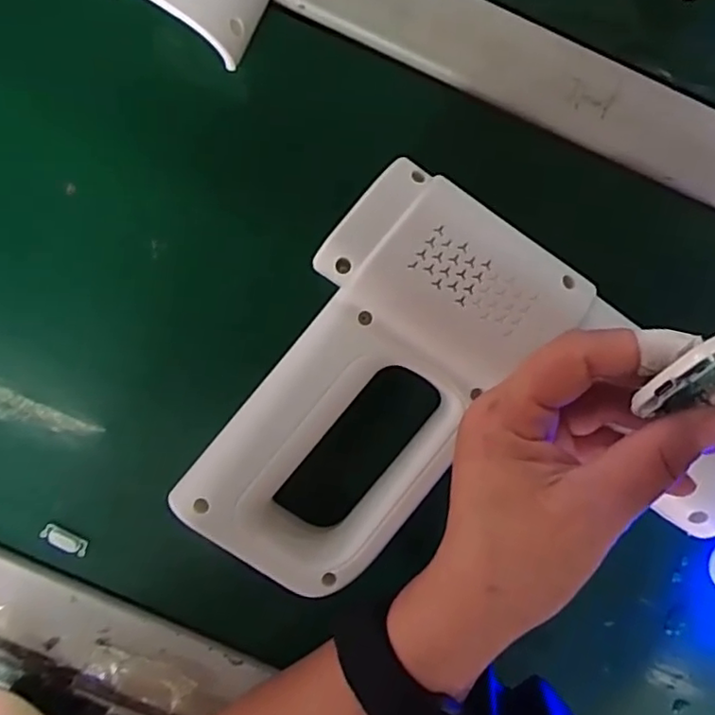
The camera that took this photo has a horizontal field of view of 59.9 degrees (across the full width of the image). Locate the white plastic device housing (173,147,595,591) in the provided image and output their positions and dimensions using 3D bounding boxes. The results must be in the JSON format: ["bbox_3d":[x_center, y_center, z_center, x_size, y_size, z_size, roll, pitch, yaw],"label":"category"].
[{"bbox_3d":[0.005,0.012,0.263,0.098,0.027,0.176,38,92,-1],"label":"white plastic device housing"}]

